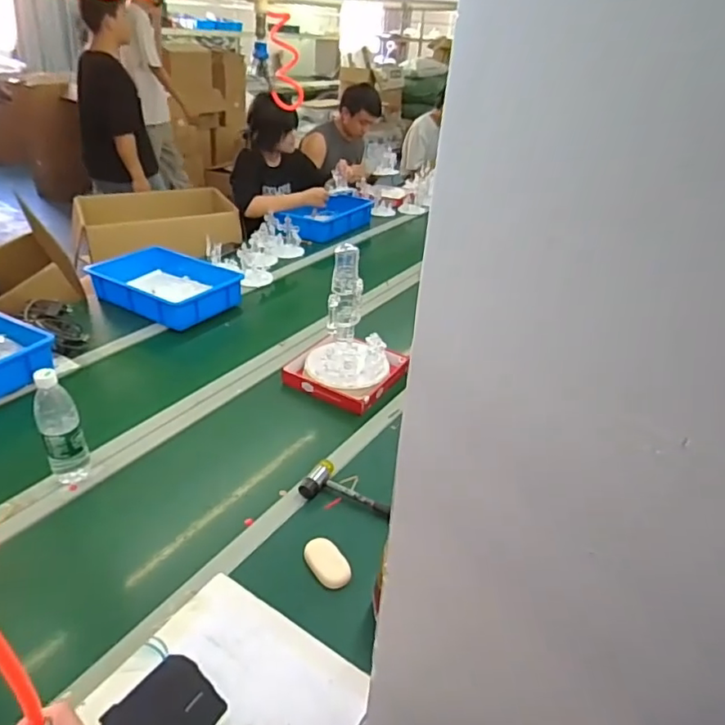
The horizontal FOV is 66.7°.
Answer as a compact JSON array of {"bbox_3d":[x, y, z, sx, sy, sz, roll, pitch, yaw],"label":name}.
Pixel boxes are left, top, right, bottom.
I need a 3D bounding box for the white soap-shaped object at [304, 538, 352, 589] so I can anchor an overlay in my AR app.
[{"bbox_3d":[-0.058,0.328,0.901,0.055,0.022,0.099,-15,36,-28],"label":"white soap-shaped object"}]

